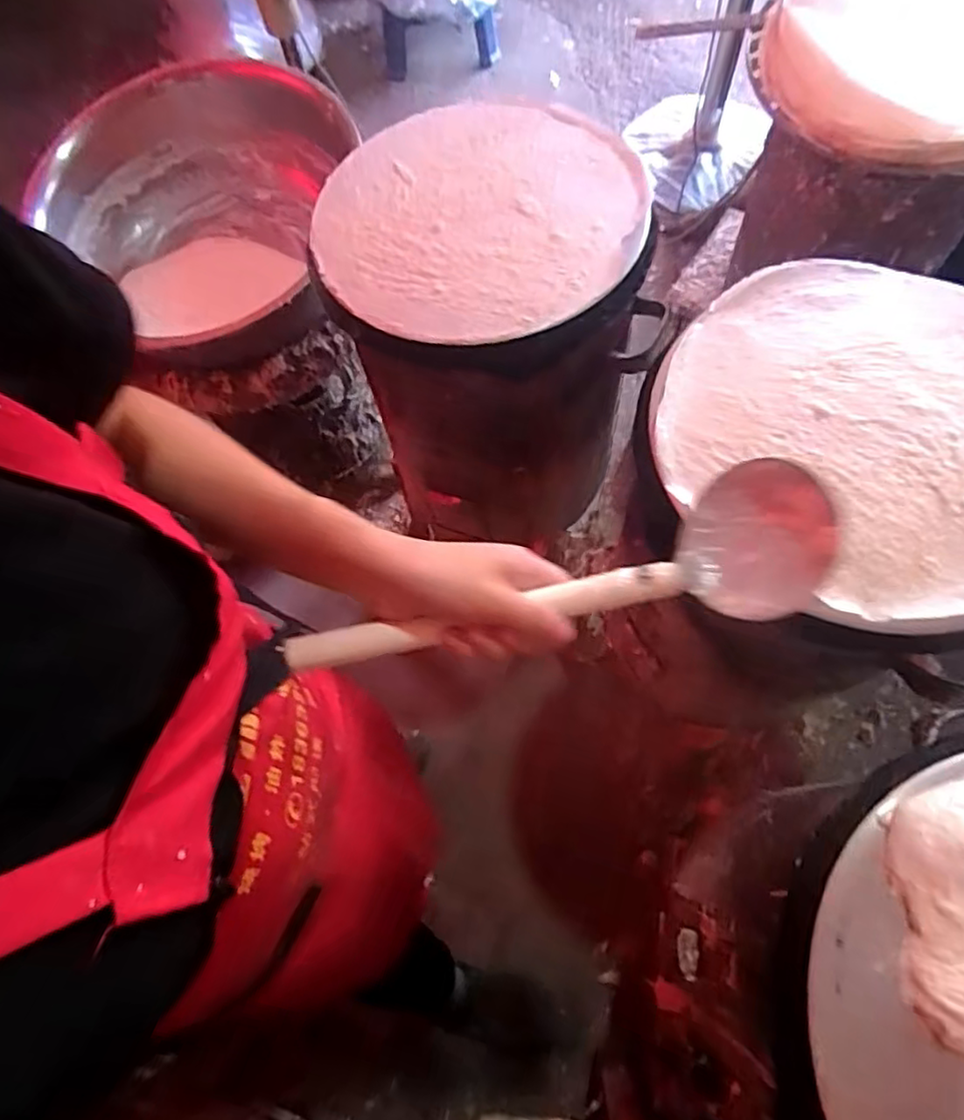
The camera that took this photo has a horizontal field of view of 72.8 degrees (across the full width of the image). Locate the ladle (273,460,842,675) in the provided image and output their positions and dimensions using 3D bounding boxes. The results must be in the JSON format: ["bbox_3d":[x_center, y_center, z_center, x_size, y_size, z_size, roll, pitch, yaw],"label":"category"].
[{"bbox_3d":[0.043,0.017,0.388,0.315,0.053,0.087,-13,66,-2],"label":"ladle"}]

